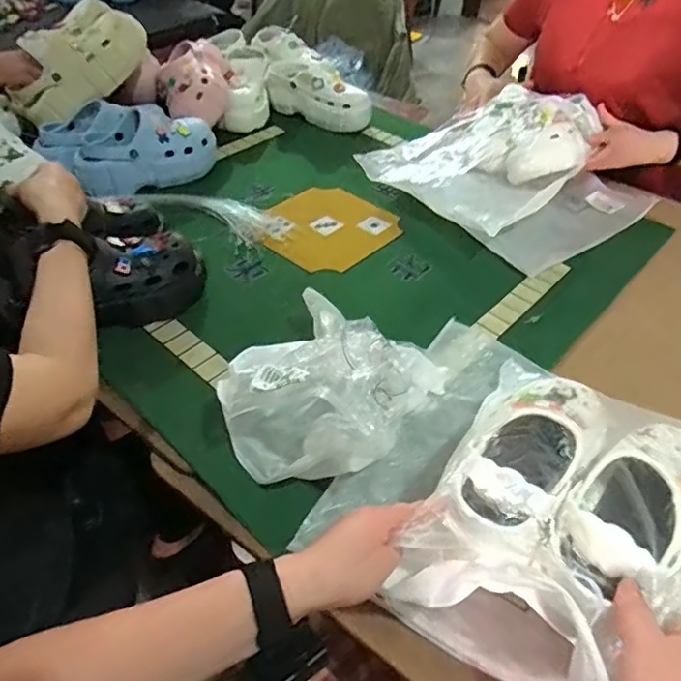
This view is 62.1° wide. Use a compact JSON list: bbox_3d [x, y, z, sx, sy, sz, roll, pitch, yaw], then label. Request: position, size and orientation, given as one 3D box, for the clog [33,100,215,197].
[{"bbox_3d":[-0.381,-0.348,1.016,0.303,0.100,0.141,-5,46,-9],"label":"clog"}]

